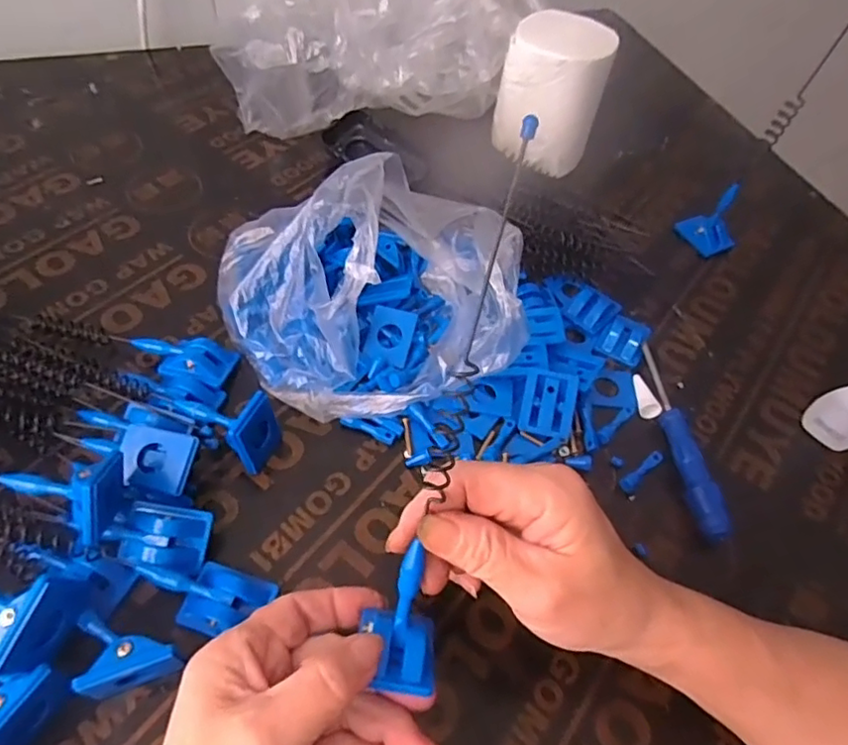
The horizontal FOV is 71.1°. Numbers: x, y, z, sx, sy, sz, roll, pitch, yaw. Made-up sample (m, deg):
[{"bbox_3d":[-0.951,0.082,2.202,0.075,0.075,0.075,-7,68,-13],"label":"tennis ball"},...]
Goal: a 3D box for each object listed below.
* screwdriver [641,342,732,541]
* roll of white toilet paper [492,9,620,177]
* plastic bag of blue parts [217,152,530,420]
[{"bbox_3d":[0.168,0.040,0.394,0.014,0.020,0.144,-2,54,-7],"label":"screwdriver"},{"bbox_3d":[0.119,-0.262,0.562,0.092,0.111,0.090,3,53,-4],"label":"roll of white toilet paper"},{"bbox_3d":[-0.035,-0.064,0.392,0.188,0.118,0.167,-10,55,-13],"label":"plastic bag of blue parts"}]

